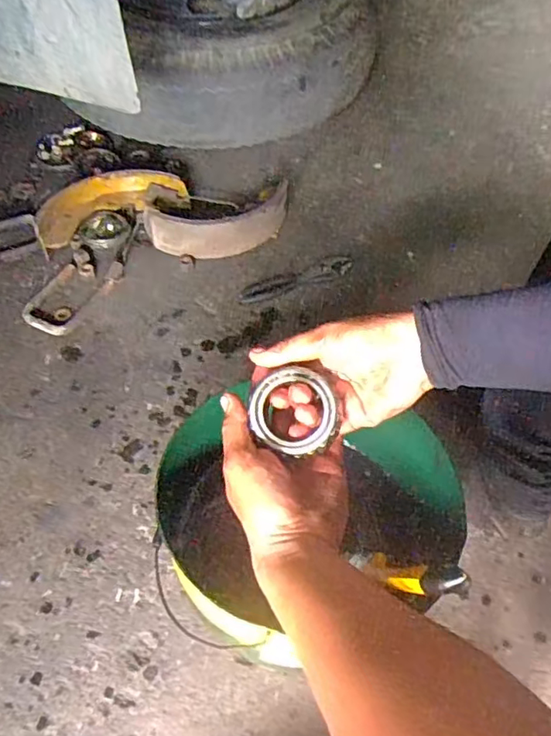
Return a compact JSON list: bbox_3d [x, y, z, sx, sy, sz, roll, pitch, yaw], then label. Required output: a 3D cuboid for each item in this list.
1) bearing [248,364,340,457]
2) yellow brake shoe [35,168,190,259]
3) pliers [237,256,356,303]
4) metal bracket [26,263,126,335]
[{"bbox_3d":[0.015,0.036,0.482,0.072,0.023,0.063,5,78,-1],"label":"bearing"},{"bbox_3d":[-0.282,-0.280,0.990,0.257,0.052,0.098,-21,57,-18],"label":"yellow brake shoe"},{"bbox_3d":[0.036,-0.148,0.962,0.212,0.018,0.041,-21,57,-17],"label":"pliers"},{"bbox_3d":[-0.316,-0.119,0.909,0.089,0.015,0.164,25,56,15],"label":"metal bracket"}]

